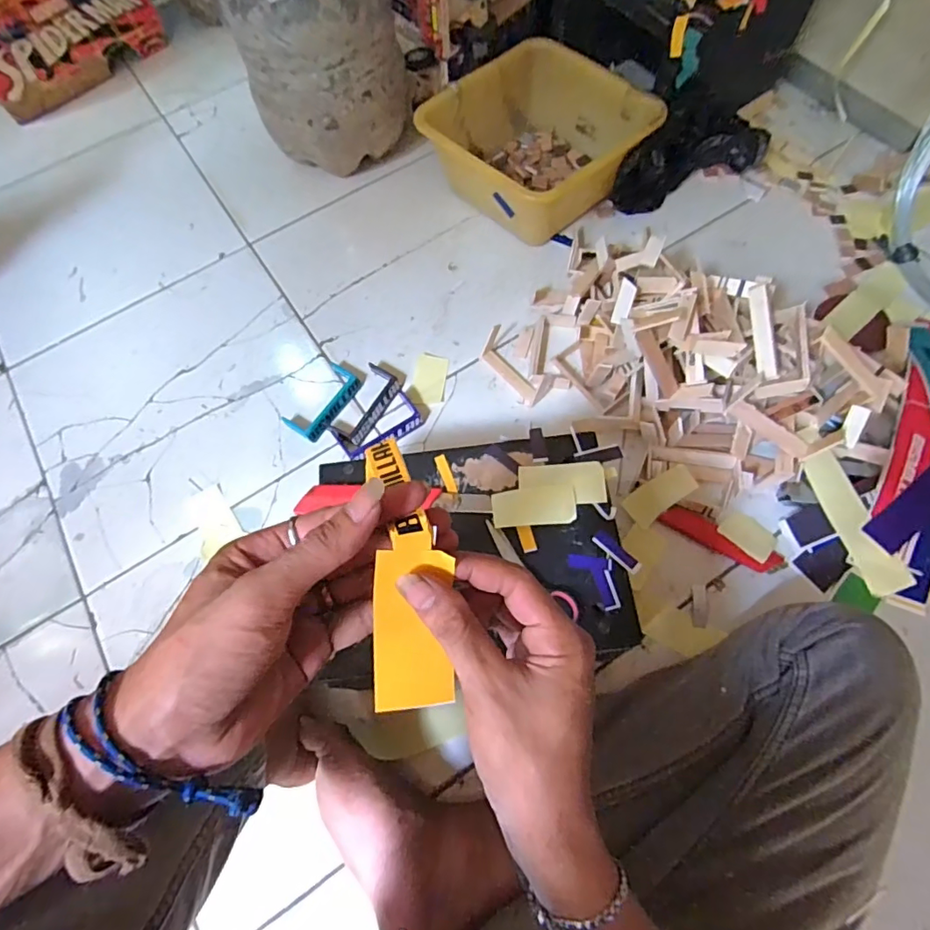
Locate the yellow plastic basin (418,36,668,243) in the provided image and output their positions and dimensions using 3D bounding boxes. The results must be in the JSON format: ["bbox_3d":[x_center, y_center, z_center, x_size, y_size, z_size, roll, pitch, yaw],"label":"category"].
[{"bbox_3d":[0.106,-0.474,0.810,0.281,0.140,0.239,38,73,18],"label":"yellow plastic basin"}]

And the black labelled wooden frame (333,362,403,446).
[{"bbox_3d":[-0.128,-0.082,0.708,0.056,0.017,0.117,23,69,11],"label":"black labelled wooden frame"}]

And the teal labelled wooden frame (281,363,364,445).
[{"bbox_3d":[-0.189,-0.087,0.717,0.061,0.016,0.112,33,71,14],"label":"teal labelled wooden frame"}]

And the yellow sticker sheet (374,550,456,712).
[{"bbox_3d":[-0.025,0.080,0.262,0.038,0.008,0.076,0,91,-12],"label":"yellow sticker sheet"}]

